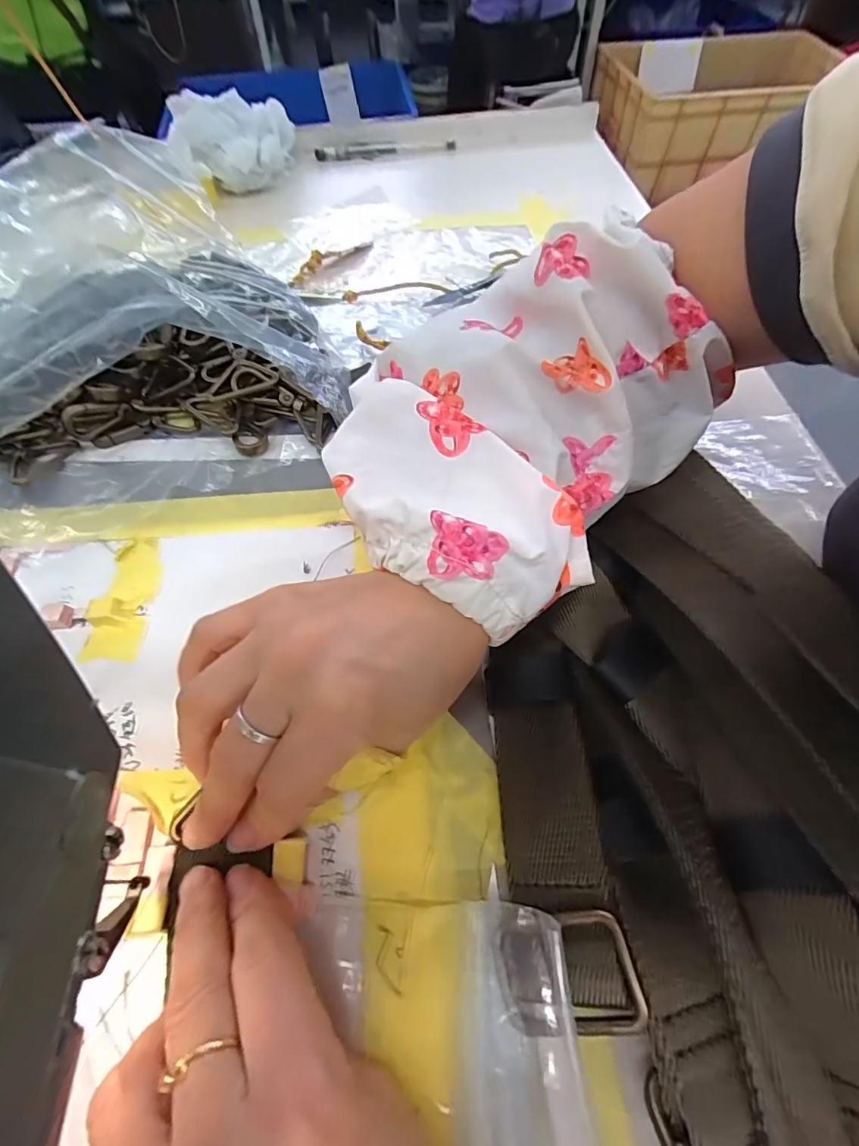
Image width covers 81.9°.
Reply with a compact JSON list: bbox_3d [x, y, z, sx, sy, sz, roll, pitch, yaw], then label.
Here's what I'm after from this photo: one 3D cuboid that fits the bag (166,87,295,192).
[{"bbox_3d":[-0.182,-0.406,0.471,0.115,0.061,0.085,-16,58,-9],"label":"bag"}]

